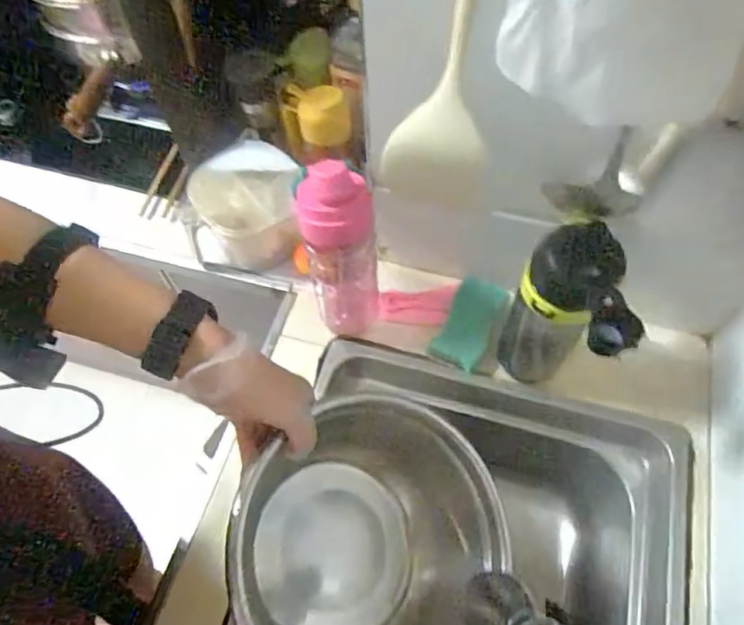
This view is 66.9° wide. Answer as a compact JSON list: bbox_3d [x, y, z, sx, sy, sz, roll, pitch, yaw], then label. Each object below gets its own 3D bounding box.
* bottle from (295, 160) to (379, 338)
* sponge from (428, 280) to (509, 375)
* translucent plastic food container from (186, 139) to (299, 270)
[{"bbox_3d":[-0.033,-0.061,0.612,0.074,0.253,0.065,2,60,3],"label":"bottle"},{"bbox_3d":[0.121,0.014,0.692,0.065,0.014,0.109,18,73,28],"label":"sponge"},{"bbox_3d":[-0.162,-0.139,0.747,0.133,0.094,0.134,-15,61,-7],"label":"translucent plastic food container"}]

